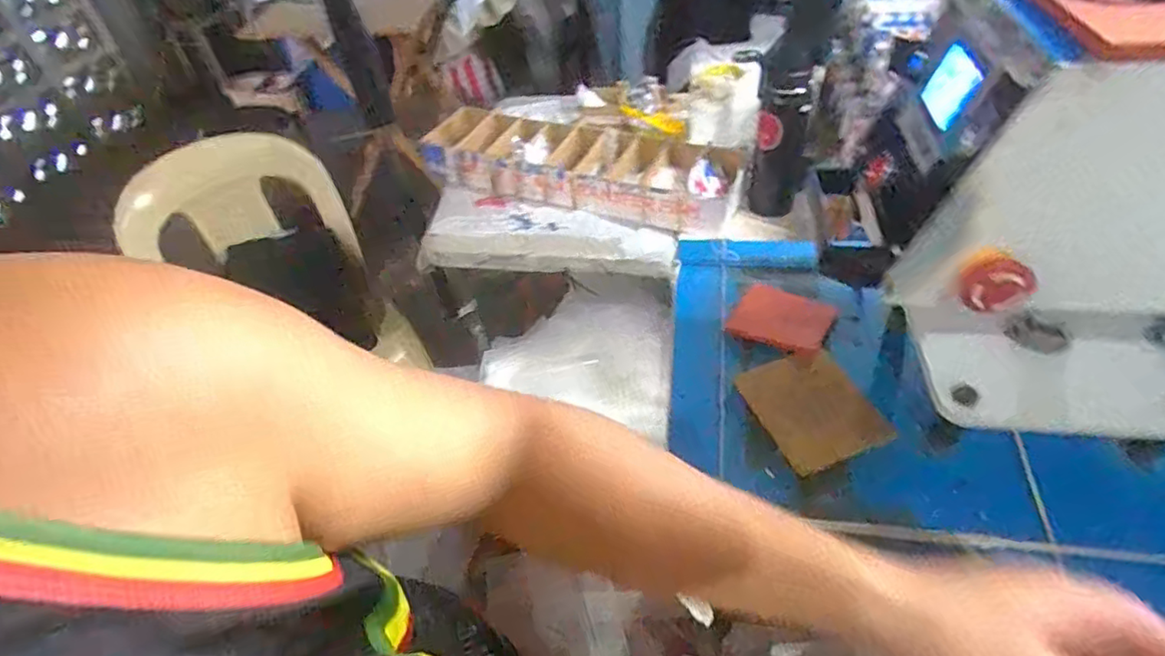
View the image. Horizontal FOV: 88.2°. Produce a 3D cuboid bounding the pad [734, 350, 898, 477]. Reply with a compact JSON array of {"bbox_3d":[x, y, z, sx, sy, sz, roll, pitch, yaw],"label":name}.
[{"bbox_3d":[0.205,0.070,0.542,0.089,0.005,0.111,-26,51,-1],"label":"pad"}]

